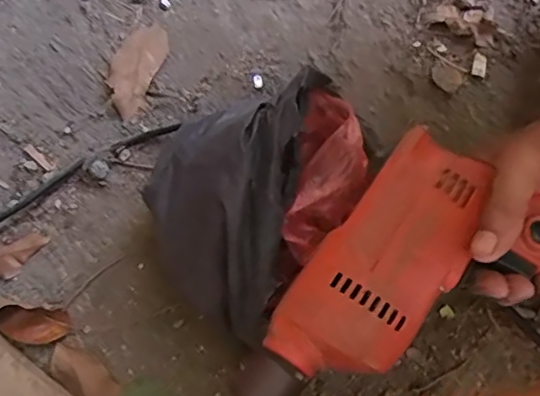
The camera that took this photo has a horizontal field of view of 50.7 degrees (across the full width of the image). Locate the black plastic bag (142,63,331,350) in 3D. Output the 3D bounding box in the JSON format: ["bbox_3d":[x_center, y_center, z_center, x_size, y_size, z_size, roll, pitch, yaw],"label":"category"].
[{"bbox_3d":[-0.035,-0.003,0.365,0.101,0.064,0.160,13,76,7],"label":"black plastic bag"}]

